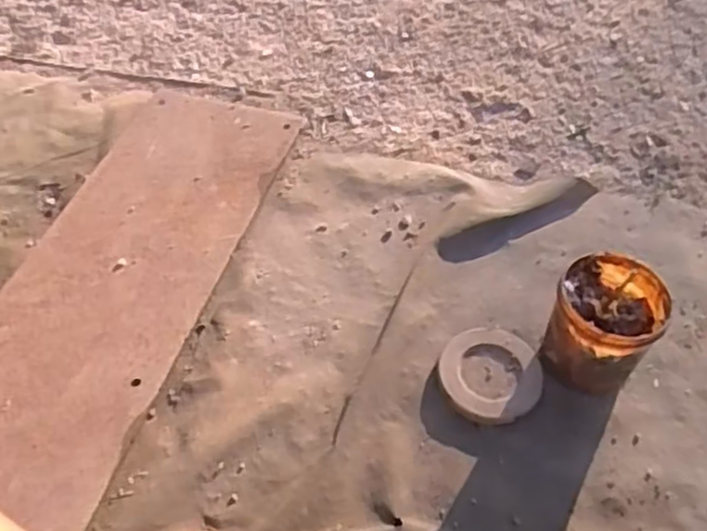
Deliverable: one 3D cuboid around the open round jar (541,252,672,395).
[{"bbox_3d":[0.289,0.075,0.869,0.110,0.133,0.115,0,50,-1],"label":"open round jar"}]

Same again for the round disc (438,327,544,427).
[{"bbox_3d":[0.167,0.131,0.894,0.127,0.018,0.116,0,50,-1],"label":"round disc"}]

